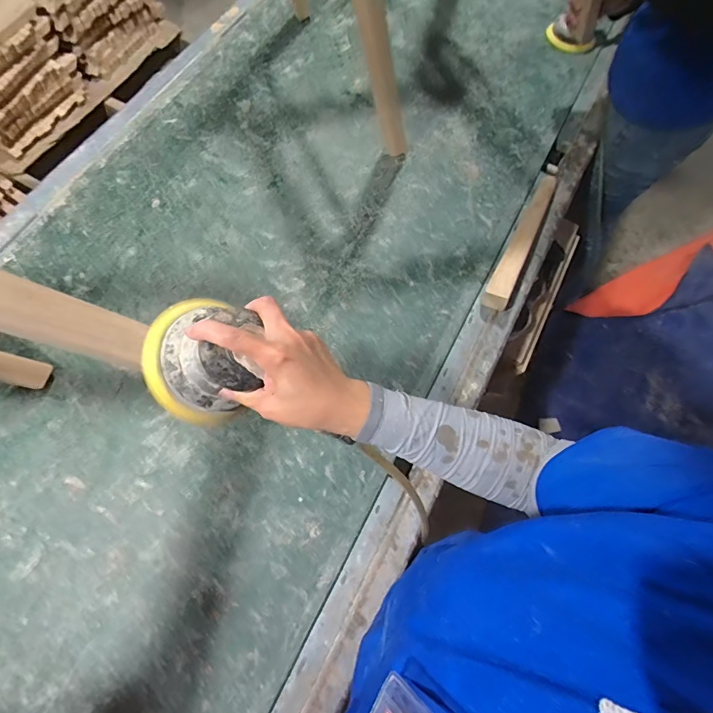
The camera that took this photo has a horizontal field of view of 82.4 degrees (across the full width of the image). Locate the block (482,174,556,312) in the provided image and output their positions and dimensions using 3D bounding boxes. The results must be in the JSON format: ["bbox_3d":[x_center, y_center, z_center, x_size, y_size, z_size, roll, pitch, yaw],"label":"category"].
[{"bbox_3d":[0.314,-0.220,0.779,0.041,0.048,0.323,27,71,8],"label":"block"}]

